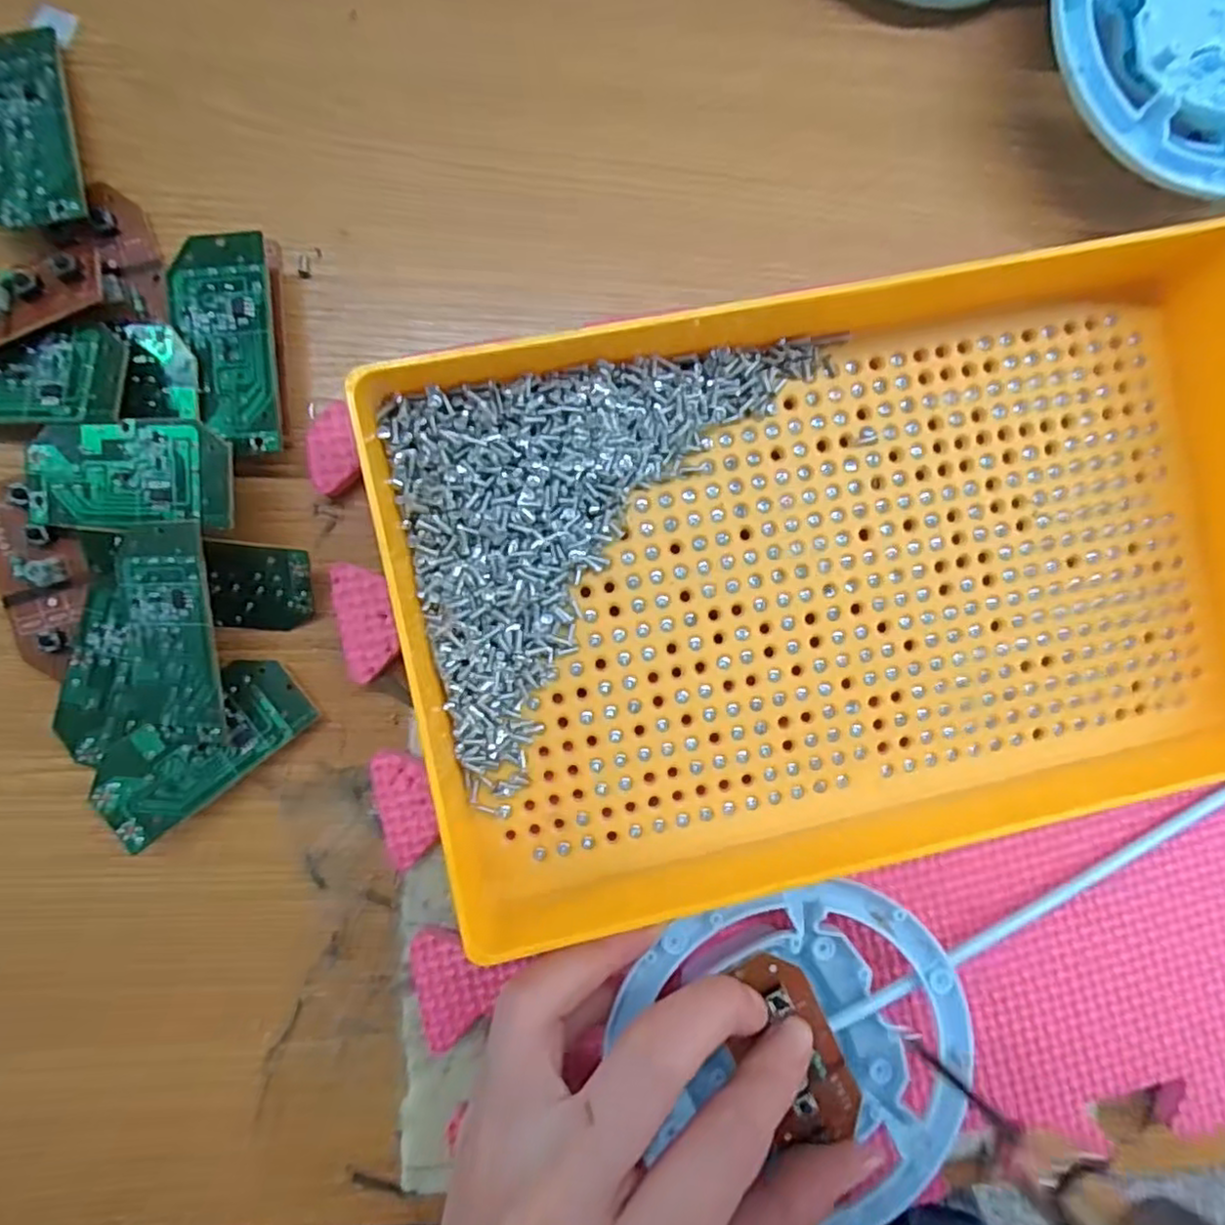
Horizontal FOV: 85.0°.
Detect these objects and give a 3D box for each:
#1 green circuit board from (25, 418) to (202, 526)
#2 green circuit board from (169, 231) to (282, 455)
[{"bbox_3d":[-0.136,-0.038,0.182,0.052,0.004,0.028,0,93,7],"label":"green circuit board"},{"bbox_3d":[-0.108,-0.075,0.187,0.027,0.007,0.060,-6,92,-1],"label":"green circuit board"}]

